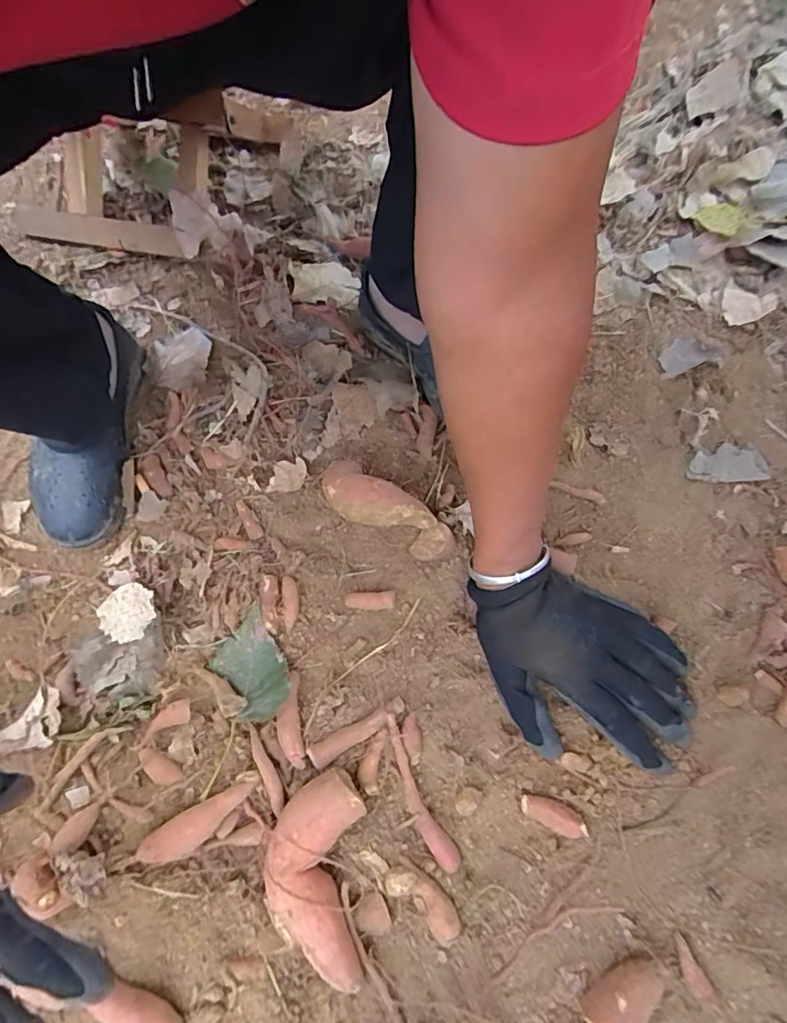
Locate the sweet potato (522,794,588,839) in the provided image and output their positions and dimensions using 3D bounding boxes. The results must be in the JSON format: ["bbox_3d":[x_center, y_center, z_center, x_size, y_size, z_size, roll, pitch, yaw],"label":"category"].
[{"bbox_3d":[0.110,0.207,0.356,0.043,0.013,0.017,26,71,13],"label":"sweet potato"}]

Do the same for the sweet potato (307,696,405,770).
[{"bbox_3d":[-0.026,0.159,0.376,0.075,0.011,0.016,-27,69,-8],"label":"sweet potato"}]

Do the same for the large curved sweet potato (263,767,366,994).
[{"bbox_3d":[-0.051,0.232,0.335,0.060,0.030,0.116,1,68,3],"label":"large curved sweet potato"}]

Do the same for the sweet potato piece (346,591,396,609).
[{"bbox_3d":[-0.019,0.073,0.428,0.039,0.009,0.014,-3,68,2],"label":"sweet potato piece"}]

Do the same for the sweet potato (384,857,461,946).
[{"bbox_3d":[0.020,0.251,0.336,0.055,0.022,0.021,37,74,16],"label":"sweet potato"}]

